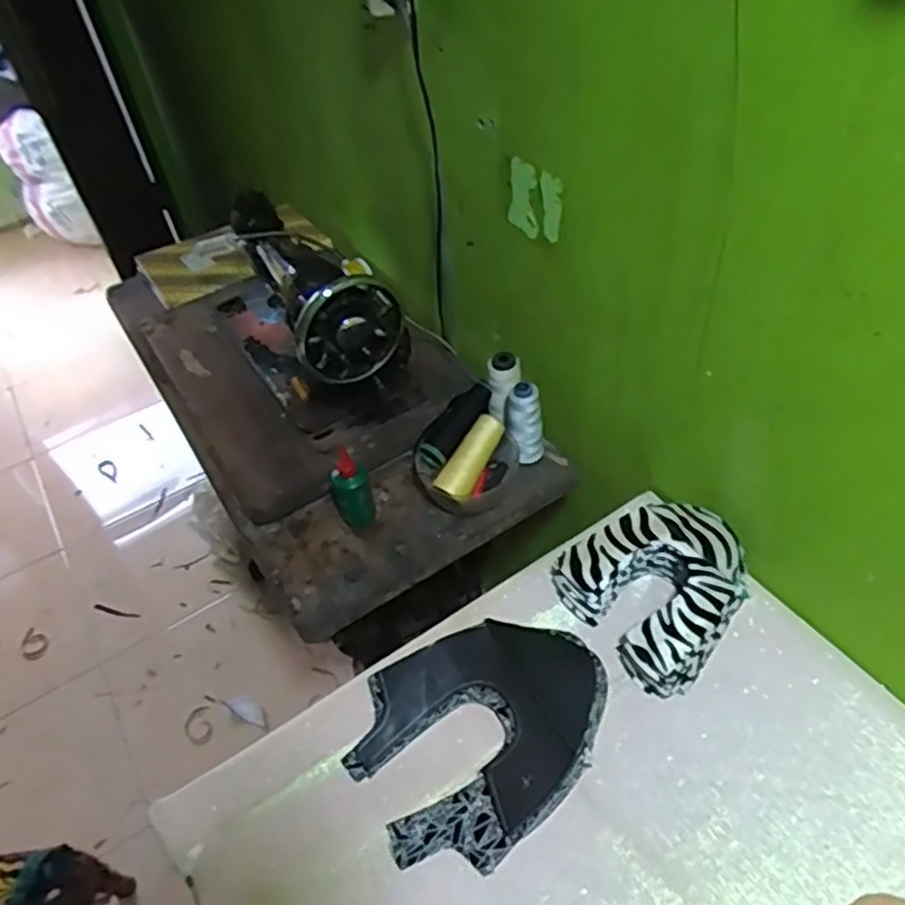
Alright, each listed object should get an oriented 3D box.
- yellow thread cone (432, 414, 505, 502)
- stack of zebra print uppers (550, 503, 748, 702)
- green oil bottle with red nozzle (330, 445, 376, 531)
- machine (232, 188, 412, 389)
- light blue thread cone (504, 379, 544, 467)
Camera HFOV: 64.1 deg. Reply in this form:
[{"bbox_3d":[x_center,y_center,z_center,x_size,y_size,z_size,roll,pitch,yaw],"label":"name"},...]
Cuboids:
[{"bbox_3d":[0.024,0.007,0.865,0.036,0.034,0.108,28,78,29],"label":"yellow thread cone"},{"bbox_3d":[0.216,0.134,0.743,0.166,0.080,0.165,-30,50,-20],"label":"stack of zebra print uppers"},{"bbox_3d":[-0.120,0.048,0.867,0.046,0.095,0.040,-16,46,-8],"label":"green oil bottle with red nozzle"},{"bbox_3d":[-0.180,-0.217,1.000,0.149,0.204,0.320,-23,48,-14],"label":"machine"},{"bbox_3d":[0.090,-0.031,0.898,0.047,0.123,0.045,-3,46,5],"label":"light blue thread cone"}]

